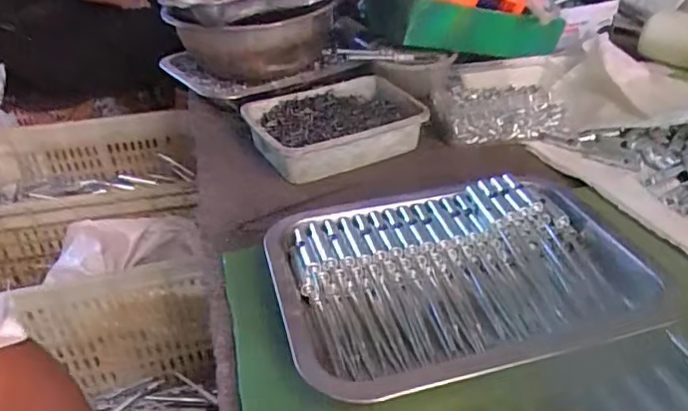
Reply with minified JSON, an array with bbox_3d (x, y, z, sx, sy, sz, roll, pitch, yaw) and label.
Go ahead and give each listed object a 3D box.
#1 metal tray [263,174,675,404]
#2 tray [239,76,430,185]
[{"bbox_3d":[0.087,0.050,0.409,0.271,0.040,0.187,-10,35,-11],"label":"metal tray"},{"bbox_3d":[-0.011,-0.090,0.620,0.187,0.040,0.138,-22,39,-25],"label":"tray"}]

